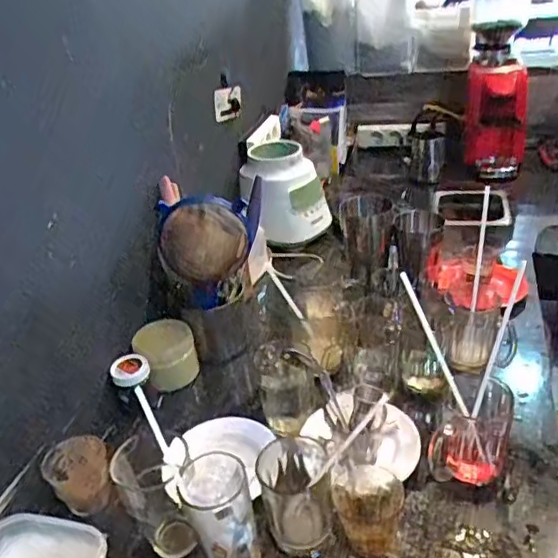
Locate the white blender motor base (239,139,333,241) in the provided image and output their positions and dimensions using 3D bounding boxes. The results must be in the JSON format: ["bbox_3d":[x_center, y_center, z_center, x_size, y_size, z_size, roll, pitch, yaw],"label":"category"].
[{"bbox_3d":[0.013,-0.175,1.220,0.172,0.191,0.134,-5,31,5],"label":"white blender motor base"}]

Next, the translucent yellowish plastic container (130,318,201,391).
[{"bbox_3d":[-0.169,0.110,0.887,0.085,0.075,0.079,-14,32,-13],"label":"translucent yellowish plastic container"}]

